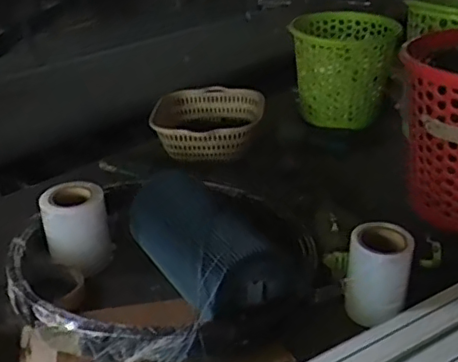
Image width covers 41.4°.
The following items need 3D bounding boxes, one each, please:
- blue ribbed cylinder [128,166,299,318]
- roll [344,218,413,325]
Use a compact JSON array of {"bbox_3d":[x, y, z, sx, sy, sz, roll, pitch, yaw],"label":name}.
[{"bbox_3d":[-0.035,0.067,0.755,0.118,0.096,0.265,-17,33,-25],"label":"blue ribbed cylinder"},{"bbox_3d":[0.172,0.108,0.704,0.075,0.100,0.066,2,30,5],"label":"roll"}]

